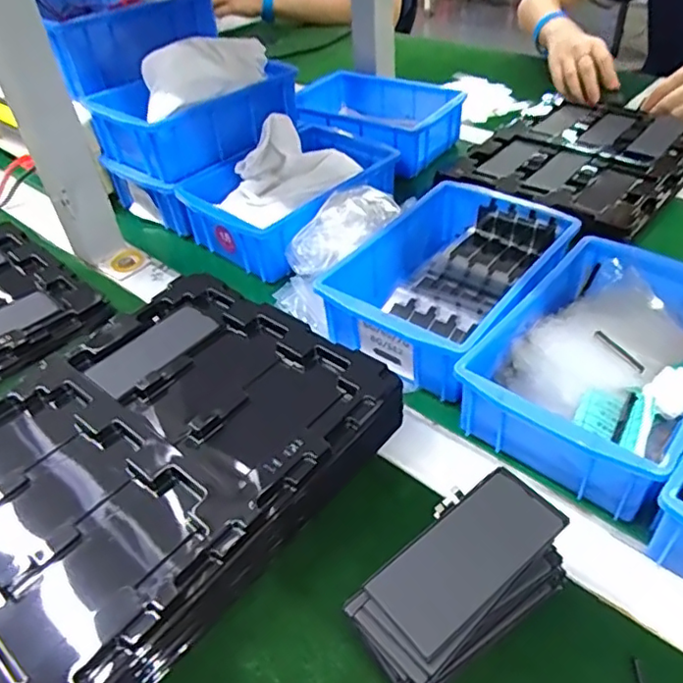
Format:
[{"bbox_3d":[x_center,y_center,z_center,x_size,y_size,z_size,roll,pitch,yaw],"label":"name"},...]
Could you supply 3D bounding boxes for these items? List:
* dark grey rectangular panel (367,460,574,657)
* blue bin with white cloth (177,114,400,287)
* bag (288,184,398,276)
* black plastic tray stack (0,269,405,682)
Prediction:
[{"bbox_3d":[0.062,0.103,0.290,0.098,0.010,0.044,-31,48,-25],"label":"dark grey rectangular panel"},{"bbox_3d":[-0.050,-0.163,0.622,0.151,0.076,0.205,27,51,31],"label":"blue bin with white cloth"},{"bbox_3d":[-0.001,-0.104,0.535,0.113,0.037,0.053,-41,51,-13],"label":"bag"},{"bbox_3d":[-0.126,0.075,0.390,0.221,0.046,0.273,25,50,29],"label":"black plastic tray stack"}]

